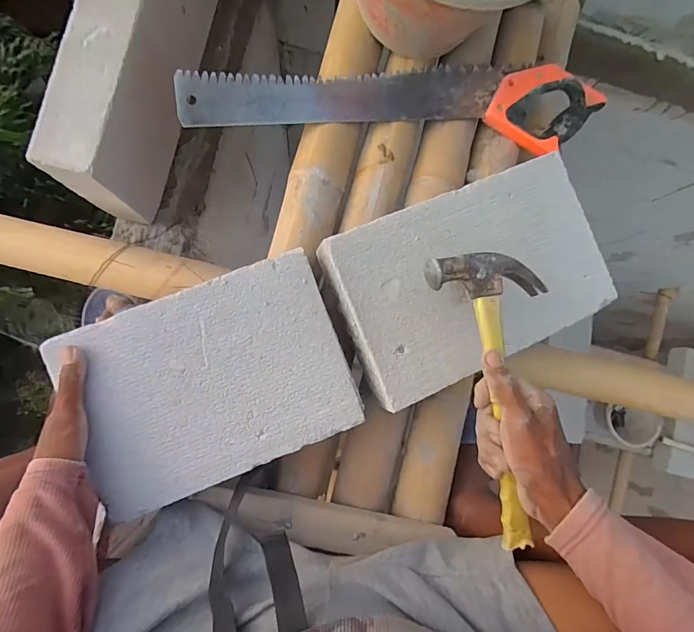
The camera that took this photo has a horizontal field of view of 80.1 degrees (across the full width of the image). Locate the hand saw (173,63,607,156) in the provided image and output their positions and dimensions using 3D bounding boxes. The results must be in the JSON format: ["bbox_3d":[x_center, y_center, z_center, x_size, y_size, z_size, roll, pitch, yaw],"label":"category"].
[{"bbox_3d":[0.070,-0.283,0.538,0.545,0.033,0.113,1,85,-5],"label":"hand saw"}]

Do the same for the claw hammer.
[{"bbox_3d":[0.143,0.076,0.392,0.116,0.030,0.270,-4,86,-6],"label":"claw hammer"}]

